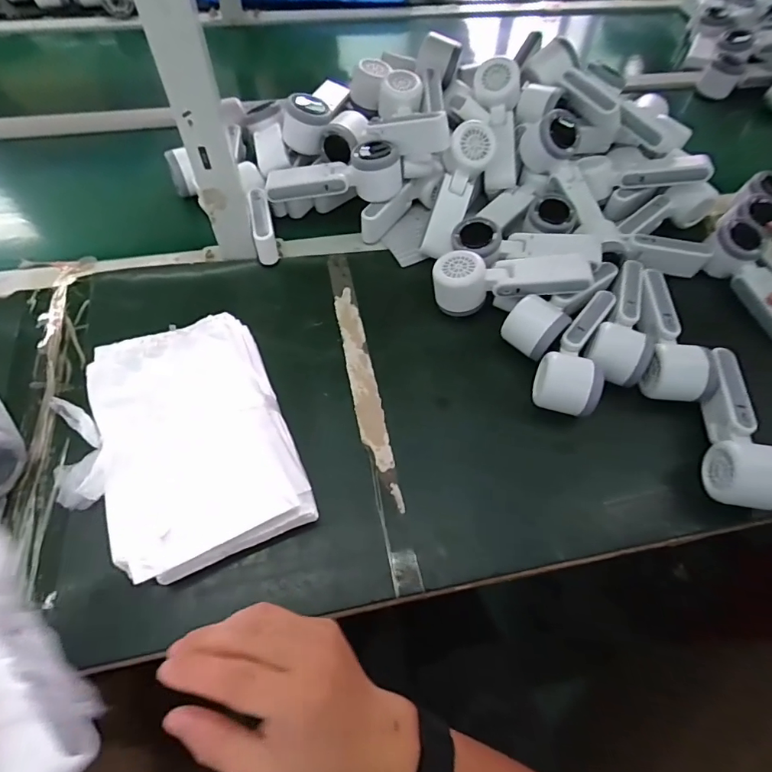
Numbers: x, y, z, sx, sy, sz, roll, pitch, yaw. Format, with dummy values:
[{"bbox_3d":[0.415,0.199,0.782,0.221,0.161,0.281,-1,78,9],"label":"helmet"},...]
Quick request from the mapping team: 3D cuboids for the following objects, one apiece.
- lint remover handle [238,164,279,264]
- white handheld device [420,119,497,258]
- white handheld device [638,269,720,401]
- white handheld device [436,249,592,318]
[{"bbox_3d":[-0.157,-0.218,0.581,0.027,0.036,0.155,-13,60,-10],"label":"lint remover handle"},{"bbox_3d":[0.087,-0.239,0.574,0.054,0.045,0.171,20,91,9],"label":"white handheld device"},{"bbox_3d":[0.310,-0.055,0.516,0.062,0.062,0.156,13,59,5],"label":"white handheld device"},{"bbox_3d":[0.139,-0.119,0.523,0.166,0.054,0.054,-4,58,10],"label":"white handheld device"}]

